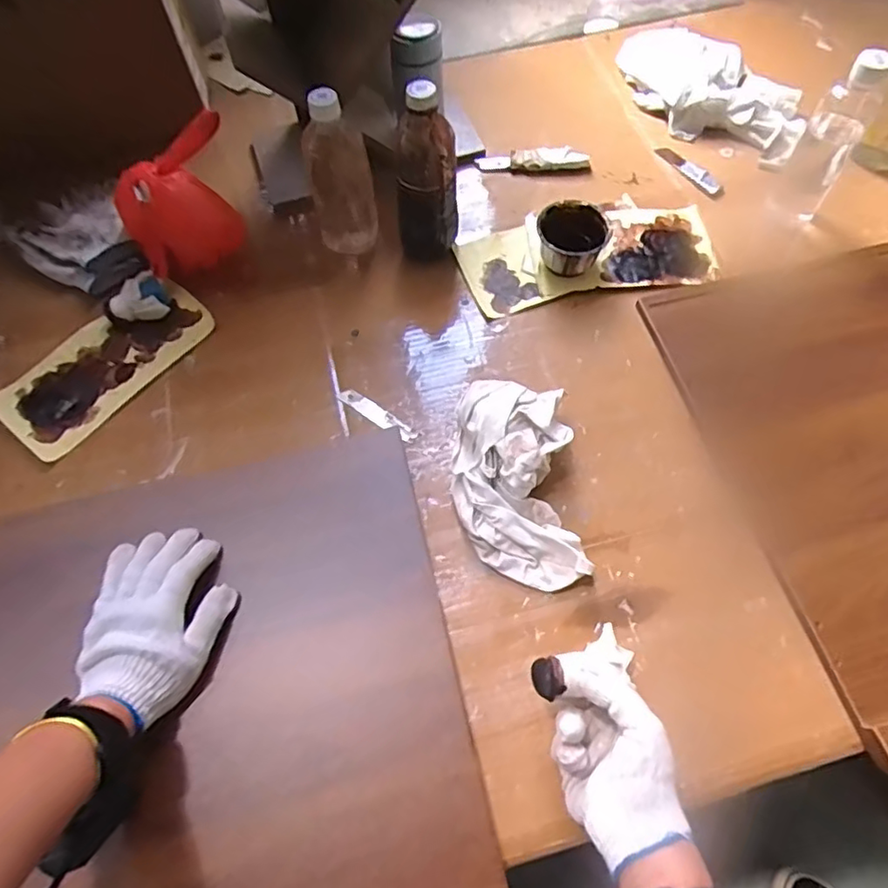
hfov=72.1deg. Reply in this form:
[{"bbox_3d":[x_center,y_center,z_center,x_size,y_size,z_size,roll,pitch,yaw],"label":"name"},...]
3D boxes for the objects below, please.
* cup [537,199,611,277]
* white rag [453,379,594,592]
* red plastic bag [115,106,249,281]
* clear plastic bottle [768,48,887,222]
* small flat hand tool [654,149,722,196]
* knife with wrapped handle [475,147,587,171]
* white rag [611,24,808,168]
[{"bbox_3d":[0.147,-0.232,0.707,0.077,0.053,0.079,-1,62,1],"label":"cup"},{"bbox_3d":[0.066,0.032,0.570,0.106,0.057,0.191,-4,62,-1],"label":"white rag"},{"bbox_3d":[-0.285,-0.269,0.692,0.154,0.104,0.098,-38,67,-17],"label":"red plastic bag"},{"bbox_3d":[0.423,-0.330,0.676,0.056,0.194,0.048,30,67,16],"label":"clear plastic bottle"},{"bbox_3d":[0.320,-0.359,0.796,0.027,0.006,0.105,-32,66,-14],"label":"small flat hand tool"},{"bbox_3d":[0.117,-0.372,0.800,0.146,0.023,0.029,-3,62,0],"label":"knife with wrapped handle"},{"bbox_3d":[0.359,-0.492,0.843,0.155,0.050,0.303,-41,68,-18],"label":"white rag"}]

